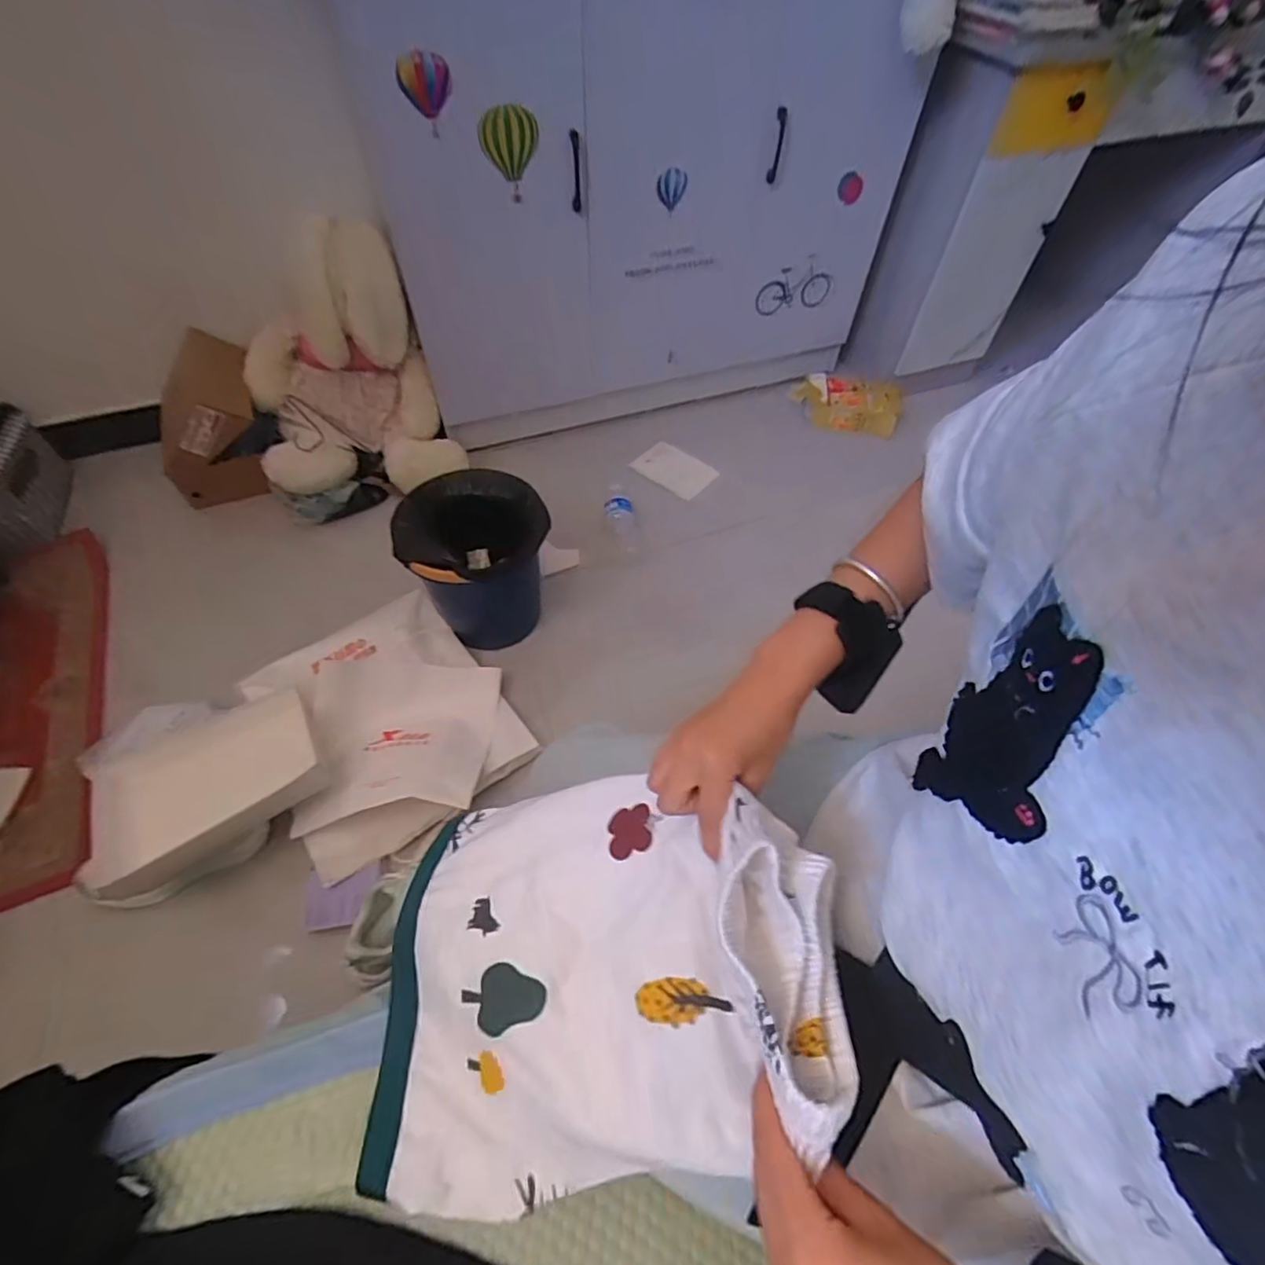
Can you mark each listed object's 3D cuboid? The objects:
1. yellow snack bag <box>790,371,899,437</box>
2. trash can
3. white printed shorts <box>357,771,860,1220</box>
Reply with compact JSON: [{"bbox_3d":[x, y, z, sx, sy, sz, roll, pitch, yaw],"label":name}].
[{"bbox_3d":[0.591,-0.643,1.687,0.310,0.092,0.158,17,57,11],"label":"yellow snack bag"},{"bbox_3d":[-0.297,-0.136,1.200,0.278,0.279,0.245,-36,63,-23],"label":"trash can"},{"bbox_3d":[-0.031,0.206,0.395,0.324,0.088,0.235,-27,44,19],"label":"white printed shorts"}]

